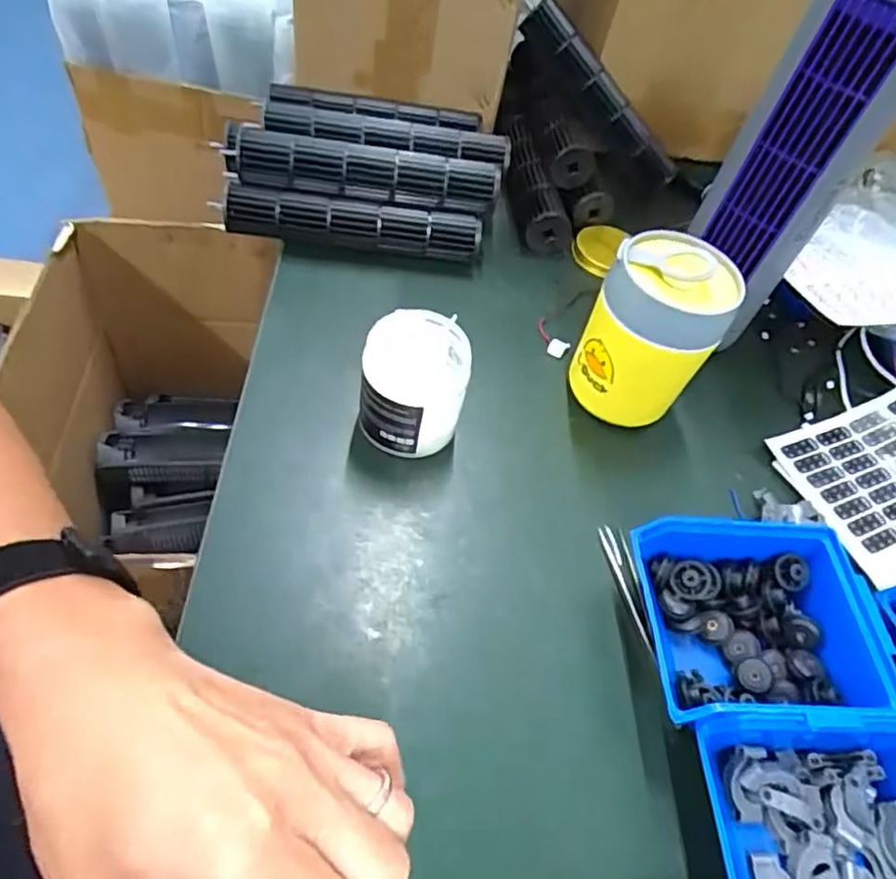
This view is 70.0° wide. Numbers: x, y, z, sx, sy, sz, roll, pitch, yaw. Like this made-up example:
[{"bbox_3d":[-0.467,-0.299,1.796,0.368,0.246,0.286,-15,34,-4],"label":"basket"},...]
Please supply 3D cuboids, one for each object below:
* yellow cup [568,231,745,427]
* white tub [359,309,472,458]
[{"bbox_3d":[0.151,-0.075,0.486,0.092,0.136,0.081,24,53,11],"label":"yellow cup"},{"bbox_3d":[-0.024,-0.037,0.455,0.066,0.083,0.069,5,54,-7],"label":"white tub"}]

